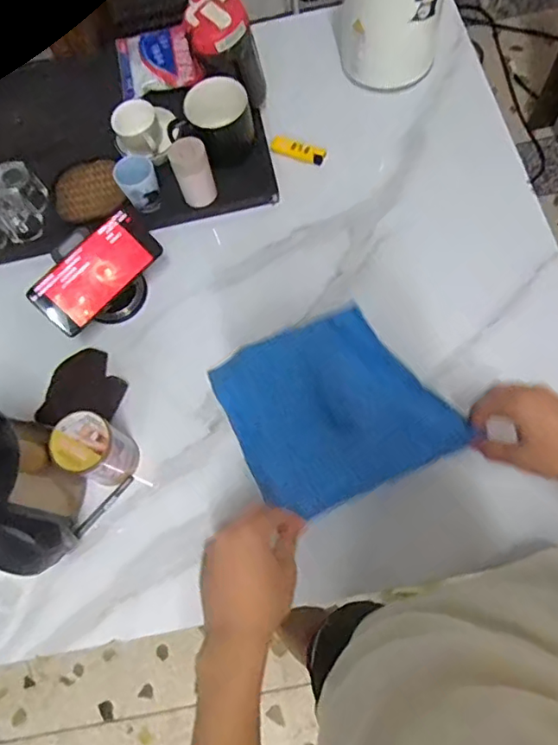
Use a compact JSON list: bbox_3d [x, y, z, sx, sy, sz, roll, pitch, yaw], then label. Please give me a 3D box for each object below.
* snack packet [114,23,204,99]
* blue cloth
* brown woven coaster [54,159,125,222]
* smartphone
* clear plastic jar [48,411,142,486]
[{"bbox_3d":[-0.189,-0.492,0.869,0.122,0.025,0.128,-13,70,1],"label":"snack packet"},{"bbox_3d":[0.054,0.031,0.604,0.209,0.061,0.217,-24,67,-8],"label":"blue cloth"},{"bbox_3d":[-0.285,-0.270,0.821,0.096,0.010,0.101,-23,71,-3],"label":"brown woven coaster"},{"bbox_3d":[-0.229,-0.128,0.695,0.165,0.010,0.077,-46,103,-9],"label":"smartphone"},{"bbox_3d":[-0.213,0.091,0.647,0.069,0.099,0.068,-2,71,5],"label":"clear plastic jar"}]

